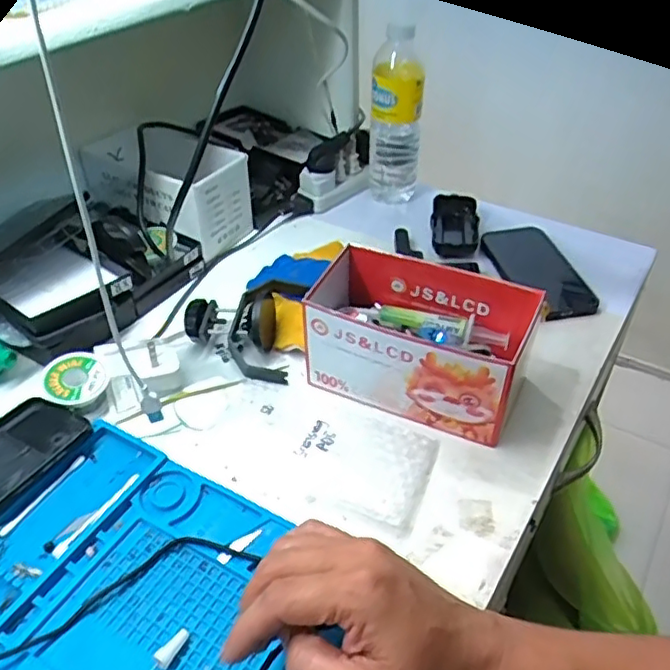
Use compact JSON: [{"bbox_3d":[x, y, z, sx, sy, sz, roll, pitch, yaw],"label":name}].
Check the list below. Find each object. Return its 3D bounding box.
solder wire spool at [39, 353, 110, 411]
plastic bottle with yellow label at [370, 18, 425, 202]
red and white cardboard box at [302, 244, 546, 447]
[{"bbox_3d":[-0.217,0.041,0.514,0.051,0.022,0.051,-20,44,-21],"label":"solder wire spool"},{"bbox_3d":[0.074,-0.266,0.740,0.061,0.180,0.061,4,41,6],"label":"plastic bottle with yellow label"},{"bbox_3d":[0.068,0.002,0.516,0.178,0.093,0.101,20,45,22],"label":"red and white cardboard box"}]

